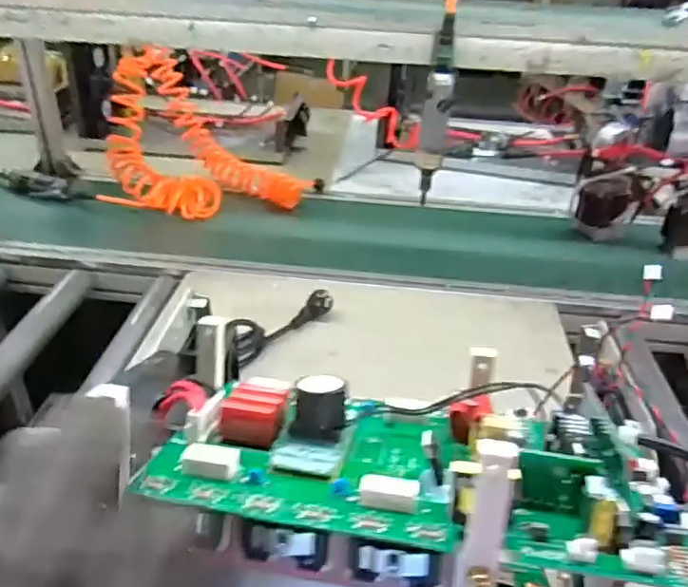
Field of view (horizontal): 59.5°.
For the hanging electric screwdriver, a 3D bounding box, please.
[{"bbox_3d":[0.132,-0.259,0.872,0.046,0.247,0.052,6,33,5],"label":"hanging electric screwdriver"}]

